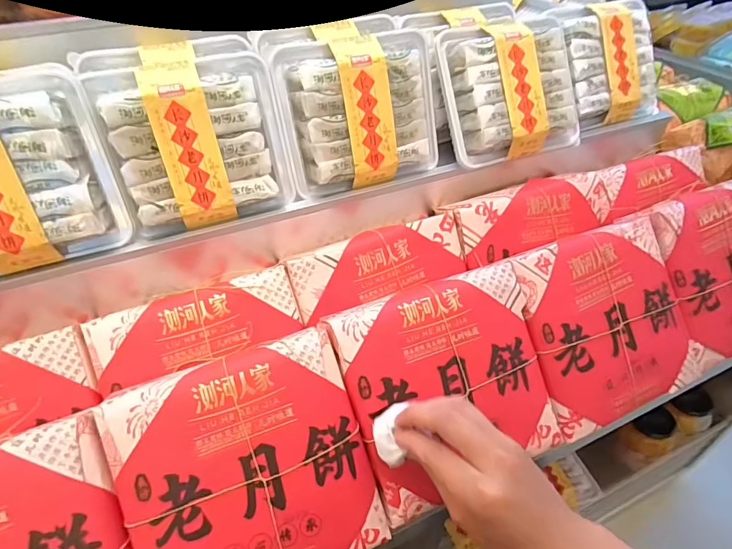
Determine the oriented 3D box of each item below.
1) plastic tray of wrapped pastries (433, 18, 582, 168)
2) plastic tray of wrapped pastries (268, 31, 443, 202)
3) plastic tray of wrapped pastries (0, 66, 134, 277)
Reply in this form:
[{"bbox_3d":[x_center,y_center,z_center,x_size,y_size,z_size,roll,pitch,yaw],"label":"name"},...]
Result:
[{"bbox_3d":[0.170,-0.214,0.513,0.168,0.151,0.044,-17,10,-9],"label":"plastic tray of wrapped pastries"},{"bbox_3d":[-0.002,-0.167,0.465,0.169,0.148,0.034,-14,24,-11],"label":"plastic tray of wrapped pastries"},{"bbox_3d":[-0.301,-0.079,0.364,0.170,0.152,0.039,-19,22,-23],"label":"plastic tray of wrapped pastries"}]

